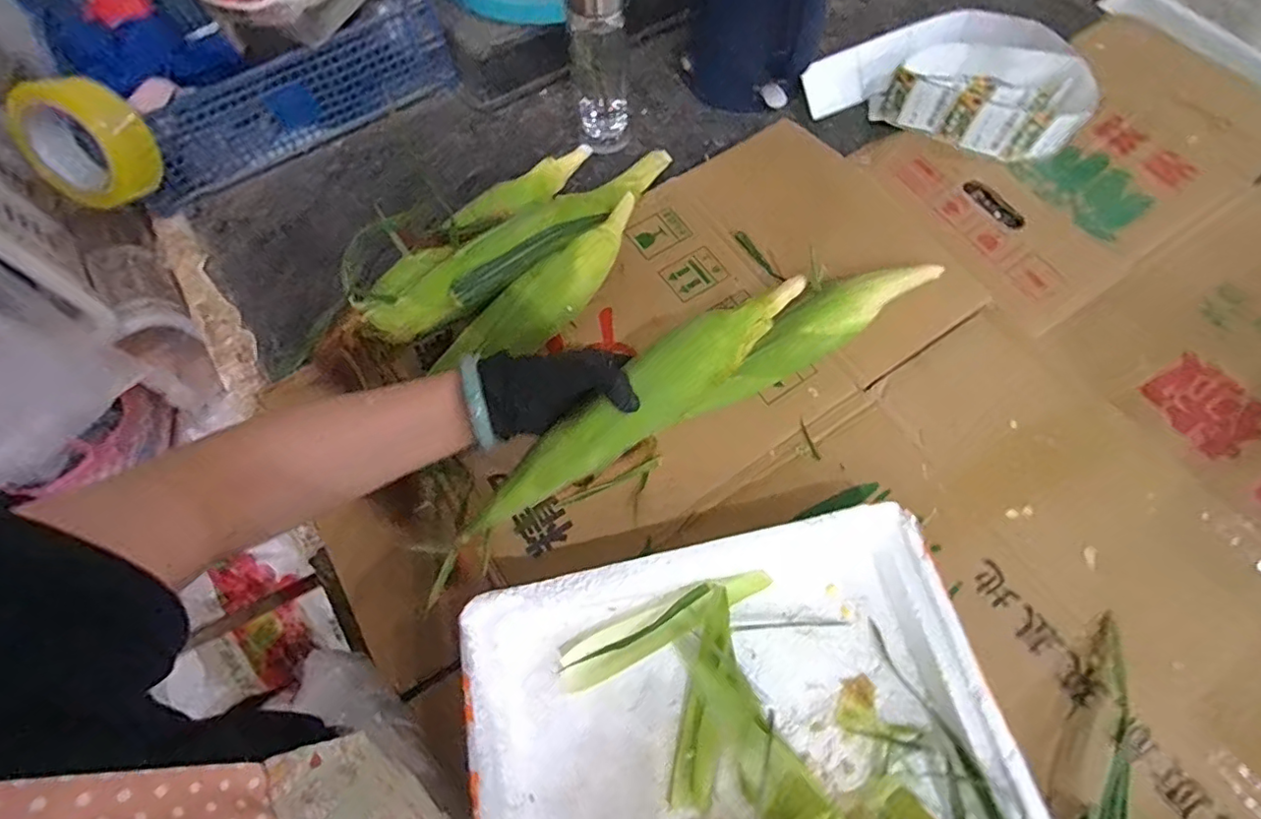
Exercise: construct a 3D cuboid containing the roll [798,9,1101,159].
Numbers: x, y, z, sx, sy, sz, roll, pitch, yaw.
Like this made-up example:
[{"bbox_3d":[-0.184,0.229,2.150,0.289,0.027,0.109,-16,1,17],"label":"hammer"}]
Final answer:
[{"bbox_3d":[0.381,-0.407,0.676,0.307,0.065,0.184,20,68,10],"label":"roll"}]

